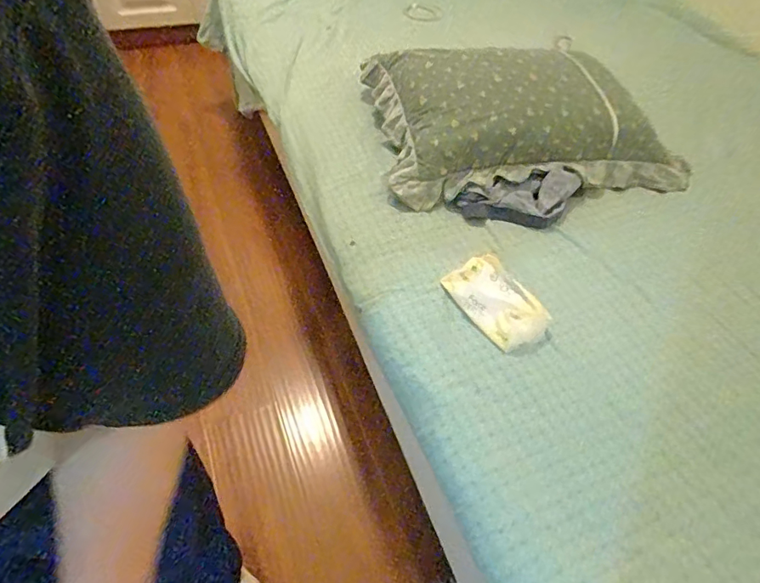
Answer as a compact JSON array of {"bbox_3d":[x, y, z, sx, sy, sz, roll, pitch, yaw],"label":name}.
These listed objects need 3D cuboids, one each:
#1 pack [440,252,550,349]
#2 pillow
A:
[{"bbox_3d":[0.192,0.013,0.825,0.093,0.068,0.182,-28,58,-26],"label":"pack"},{"bbox_3d":[0.329,-0.408,1.109,0.670,0.191,0.414,-5,51,-10],"label":"pillow"}]

